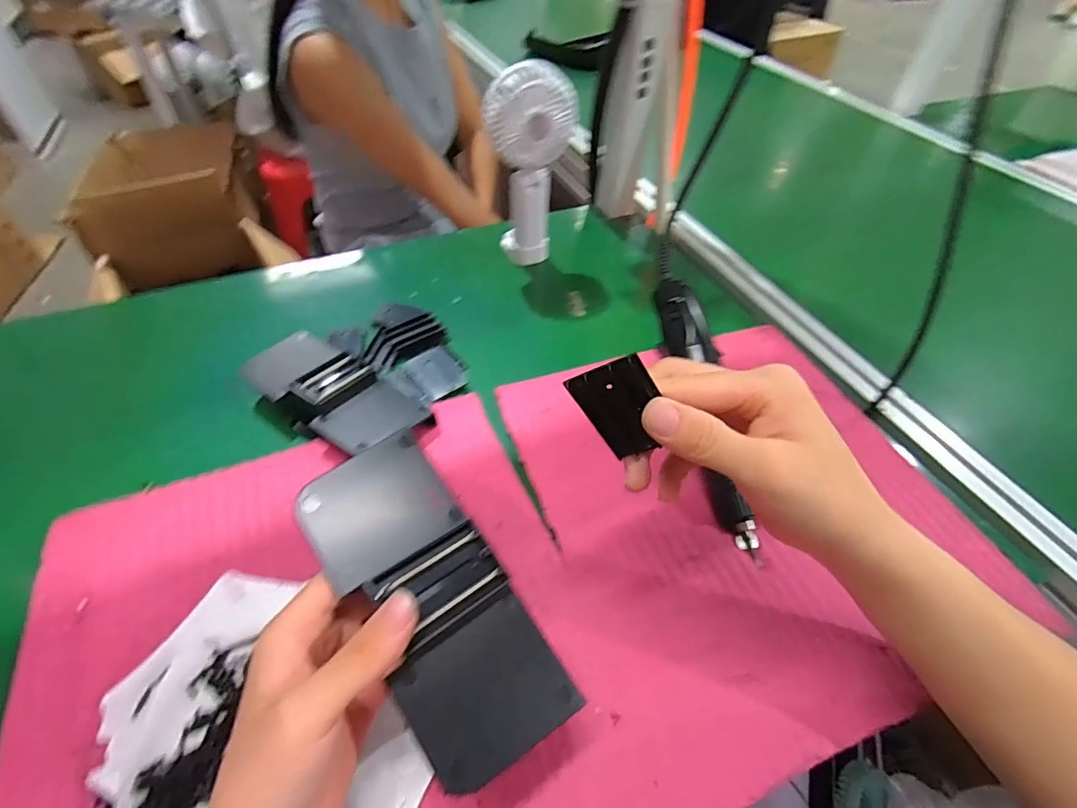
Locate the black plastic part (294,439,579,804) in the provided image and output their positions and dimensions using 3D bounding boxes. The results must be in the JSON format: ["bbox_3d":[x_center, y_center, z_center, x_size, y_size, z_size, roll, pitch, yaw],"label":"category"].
[{"bbox_3d":[-0.052,0.092,0.243,0.070,0.024,0.160,-29,71,-25],"label":"black plastic part"}]

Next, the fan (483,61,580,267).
[{"bbox_3d":[-0.008,-0.238,0.522,0.079,0.199,0.044,11,49,7],"label":"fan"}]

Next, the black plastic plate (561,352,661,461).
[{"bbox_3d":[0.039,0.002,0.224,0.033,0.047,0.007,-27,22,21],"label":"black plastic plate"}]

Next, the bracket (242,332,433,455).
[{"bbox_3d":[-0.169,-0.011,0.417,0.152,0.033,0.094,33,55,23],"label":"bracket"}]

